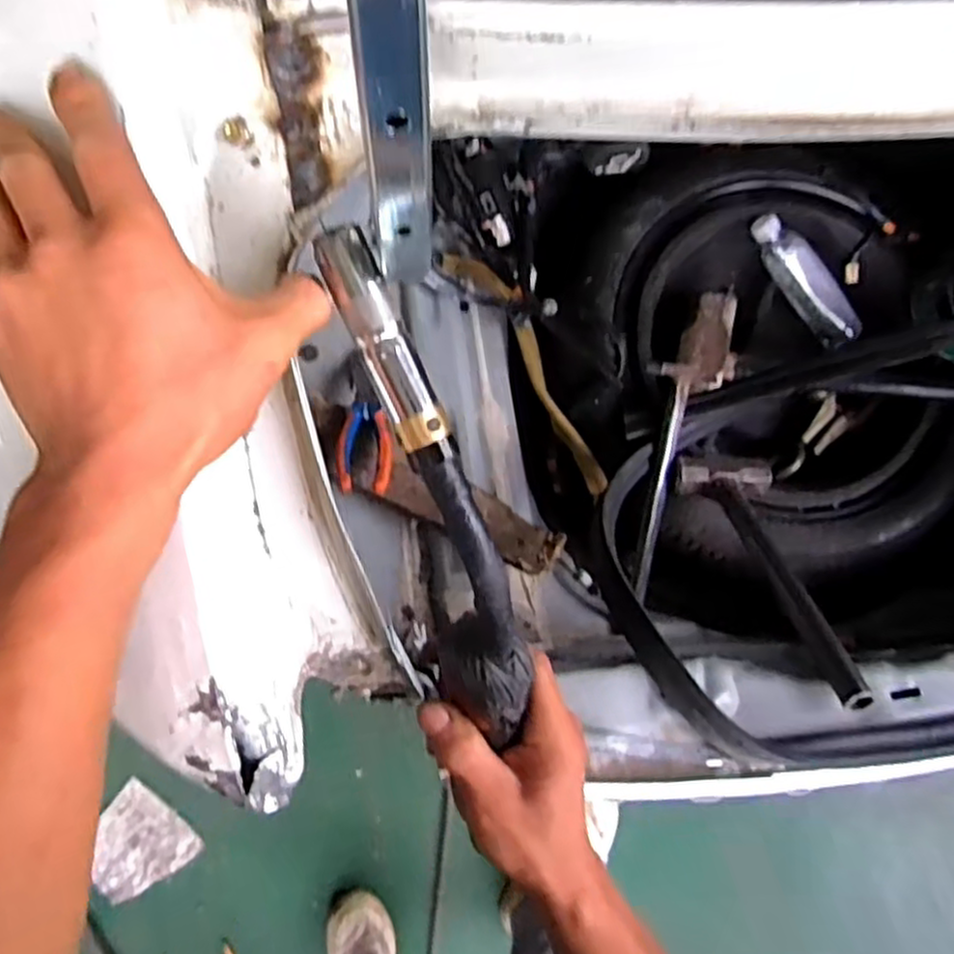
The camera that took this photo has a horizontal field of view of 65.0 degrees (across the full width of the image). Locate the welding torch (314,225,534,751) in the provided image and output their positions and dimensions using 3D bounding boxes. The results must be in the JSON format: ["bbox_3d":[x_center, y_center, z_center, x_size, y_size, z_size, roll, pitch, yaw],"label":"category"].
[{"bbox_3d":[-0.019,0.017,0.337,0.040,0.037,0.256,-18,108,-6],"label":"welding torch"}]

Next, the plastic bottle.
[{"bbox_3d":[0.420,-0.251,0.957,0.055,0.042,0.202,-46,105,-8],"label":"plastic bottle"}]

